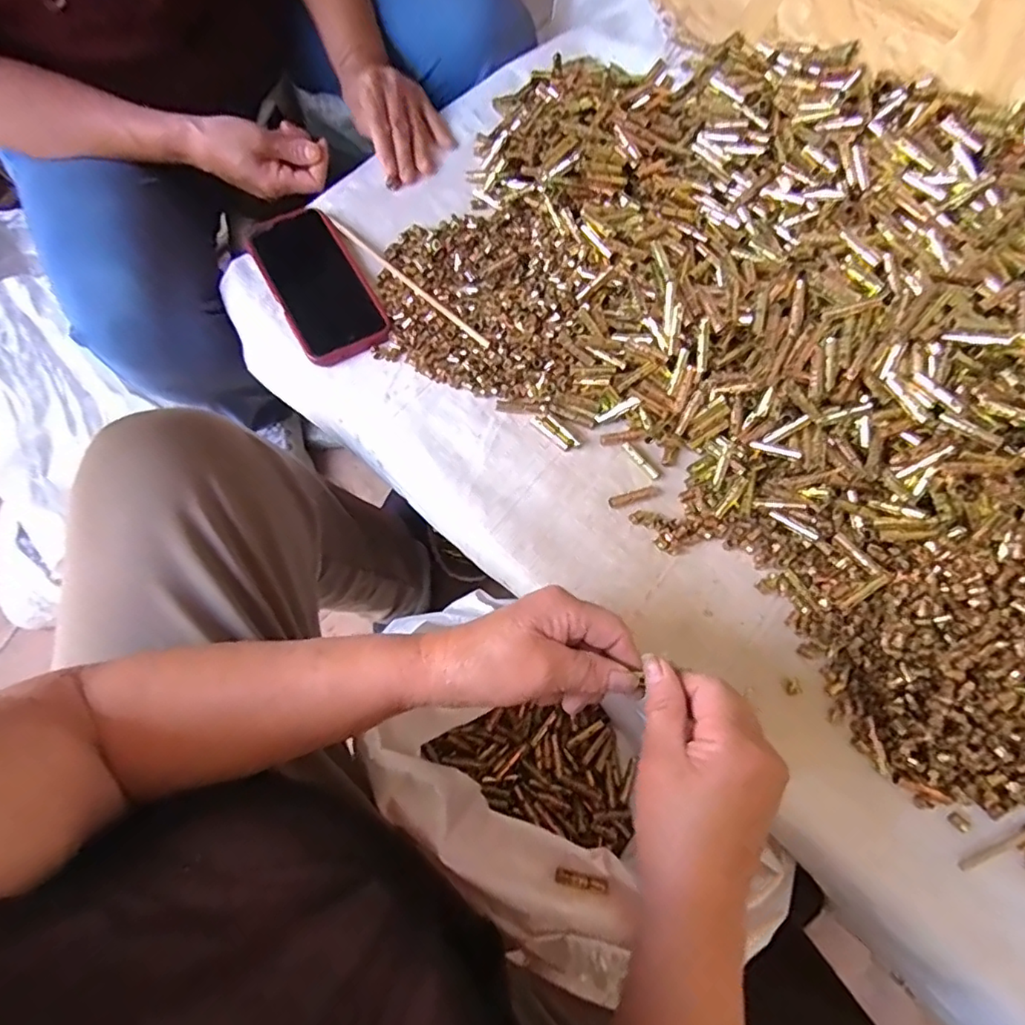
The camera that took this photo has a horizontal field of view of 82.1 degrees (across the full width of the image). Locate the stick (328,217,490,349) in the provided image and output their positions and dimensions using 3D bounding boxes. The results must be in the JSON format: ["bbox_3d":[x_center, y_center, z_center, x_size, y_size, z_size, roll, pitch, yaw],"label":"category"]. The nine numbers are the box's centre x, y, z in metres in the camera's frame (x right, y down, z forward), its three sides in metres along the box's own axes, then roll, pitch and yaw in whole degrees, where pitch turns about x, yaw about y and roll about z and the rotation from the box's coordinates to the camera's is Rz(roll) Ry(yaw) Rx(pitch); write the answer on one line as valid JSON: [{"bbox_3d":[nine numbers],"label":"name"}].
[{"bbox_3d":[-0.099,-0.220,0.557,0.213,0.008,0.010,41,78,12],"label":"stick"}]

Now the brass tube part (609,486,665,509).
[{"bbox_3d":[0.105,-0.014,0.498,0.047,0.005,0.011,-17,73,-5],"label":"brass tube part"}]

